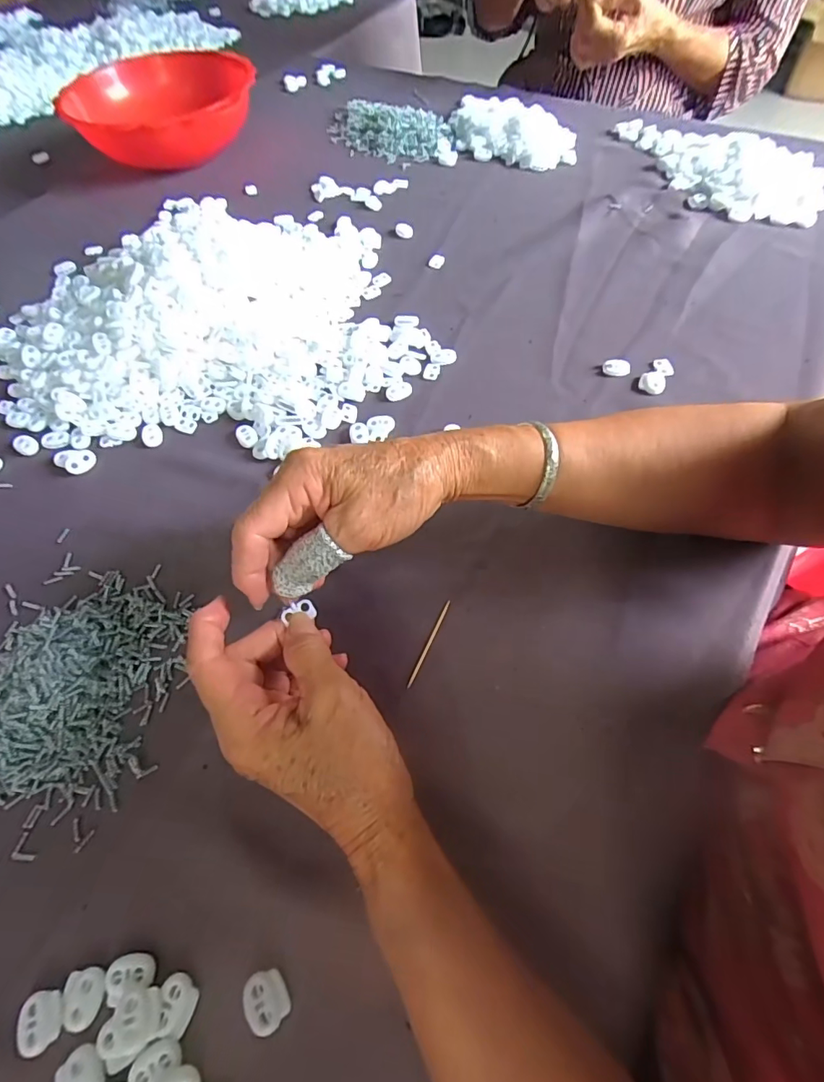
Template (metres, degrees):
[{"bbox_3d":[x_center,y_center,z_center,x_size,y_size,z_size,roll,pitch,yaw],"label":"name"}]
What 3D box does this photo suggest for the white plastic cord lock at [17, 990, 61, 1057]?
[{"bbox_3d":[-0.171,0.221,0.229,0.019,0.005,0.022,-22,61,-10],"label":"white plastic cord lock"}]

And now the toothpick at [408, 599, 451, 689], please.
[{"bbox_3d":[0.011,0.064,0.315,0.004,0.004,0.060,23,63,15],"label":"toothpick"}]

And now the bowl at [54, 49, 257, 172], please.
[{"bbox_3d":[-0.318,-0.550,0.649,0.219,0.074,0.219,-7,60,-2],"label":"bowl"}]

